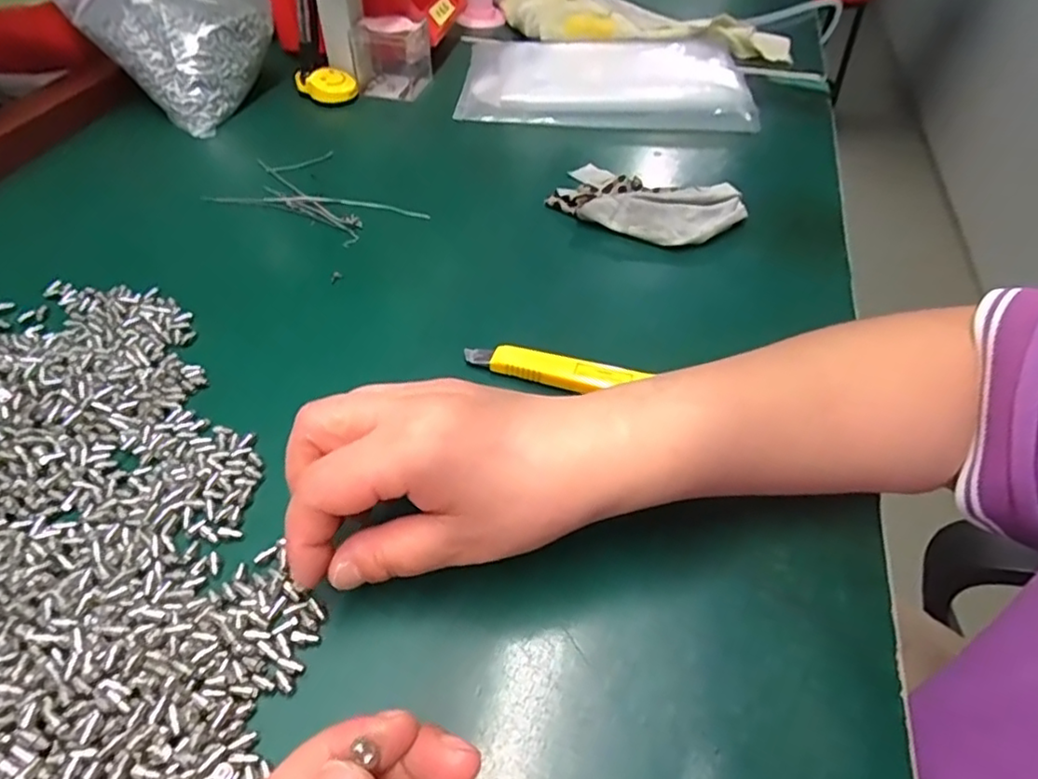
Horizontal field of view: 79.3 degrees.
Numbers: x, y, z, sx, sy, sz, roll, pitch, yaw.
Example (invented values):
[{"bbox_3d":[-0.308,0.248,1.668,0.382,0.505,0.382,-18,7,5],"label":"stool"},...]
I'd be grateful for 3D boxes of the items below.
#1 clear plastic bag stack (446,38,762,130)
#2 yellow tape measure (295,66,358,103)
[{"bbox_3d":[0.077,-0.294,0.588,0.259,0.014,0.178,3,48,0],"label":"clear plastic bag stack"},{"bbox_3d":[-0.178,-0.284,0.578,0.047,0.019,0.039,36,56,27],"label":"yellow tape measure"}]

